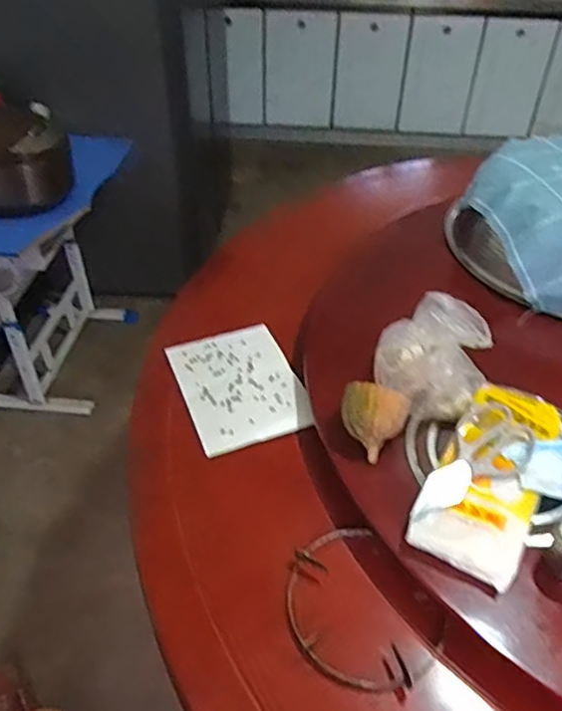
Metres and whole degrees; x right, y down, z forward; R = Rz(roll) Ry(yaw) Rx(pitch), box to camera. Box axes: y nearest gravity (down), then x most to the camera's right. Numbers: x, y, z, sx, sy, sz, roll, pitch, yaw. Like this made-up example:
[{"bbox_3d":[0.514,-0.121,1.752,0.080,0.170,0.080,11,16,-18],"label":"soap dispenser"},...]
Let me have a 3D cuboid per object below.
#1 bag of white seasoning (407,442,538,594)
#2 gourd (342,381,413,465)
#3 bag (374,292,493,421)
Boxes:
[{"bbox_3d":[0.232,0.200,0.734,0.129,0.044,0.134,22,46,22],"label":"bag of white seasoning"},{"bbox_3d":[0.125,0.086,0.816,0.087,0.091,0.081,11,44,10],"label":"gourd"},{"bbox_3d":[0.210,0.008,0.842,0.145,0.135,0.127,15,45,14],"label":"bag"}]

